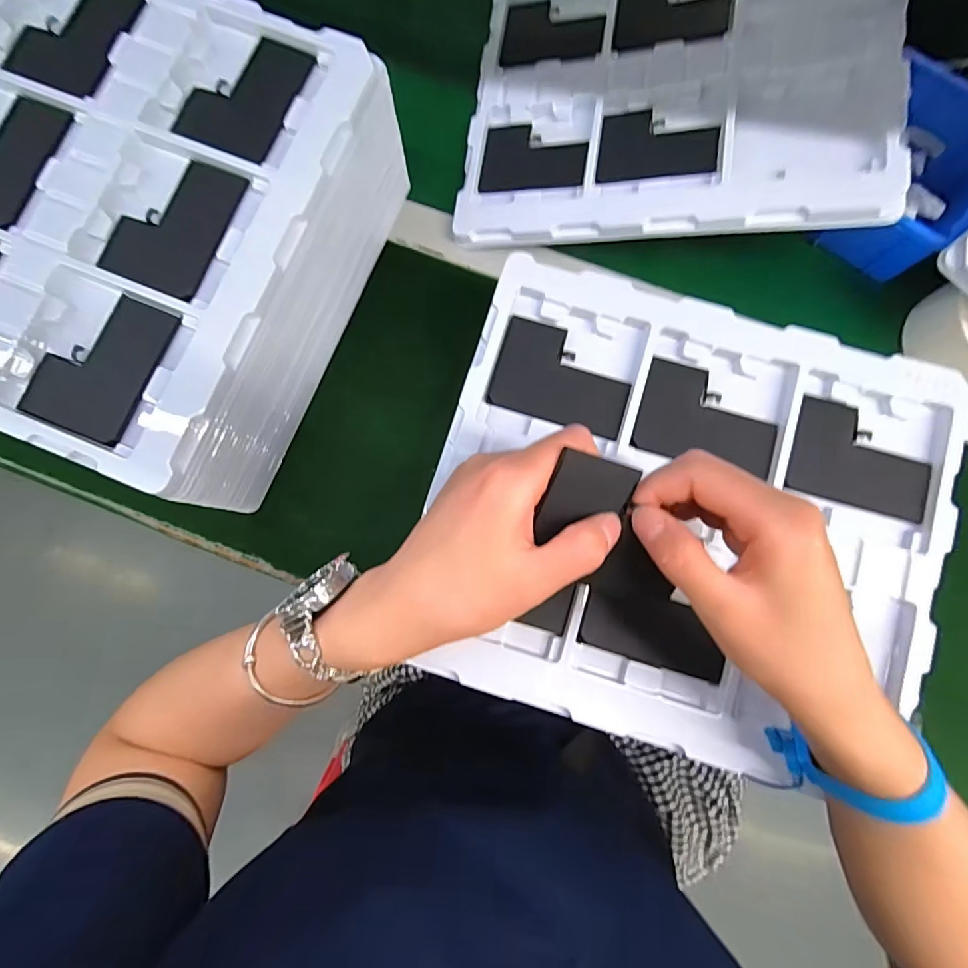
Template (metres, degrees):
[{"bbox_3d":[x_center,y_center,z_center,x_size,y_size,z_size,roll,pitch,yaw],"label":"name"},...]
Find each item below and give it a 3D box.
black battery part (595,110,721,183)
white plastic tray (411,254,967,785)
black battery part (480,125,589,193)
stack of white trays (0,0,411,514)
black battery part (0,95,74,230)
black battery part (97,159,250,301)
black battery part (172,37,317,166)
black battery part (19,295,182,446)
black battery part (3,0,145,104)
[{"bbox_3d":[0.138,-0.270,0.393,0.089,0.008,0.063,6,80,16],"label":"black battery part"},{"bbox_3d":[0.128,0.019,0.315,0.314,0.024,0.277,17,82,0],"label":"white plastic tray"},{"bbox_3d":[0.042,-0.278,0.418,0.091,0.004,0.063,7,83,20],"label":"black battery part"},{"bbox_3d":[-0.253,-0.181,0.365,0.284,0.121,0.313,22,83,3],"label":"stack of white trays"},{"bbox_3d":[-0.319,-0.216,0.324,0.072,0.009,0.090,23,82,1],"label":"black battery part"},{"bbox_3d":[-0.198,-0.168,0.317,0.067,0.004,0.089,22,82,1],"label":"black battery part"},{"bbox_3d":[-0.158,-0.260,0.332,0.064,0.016,0.089,23,82,1],"label":"black battery part"},{"bbox_3d":[-0.234,-0.074,0.302,0.065,0.006,0.089,25,83,1],"label":"black battery part"},{"bbox_3d":[-0.279,-0.307,0.336,0.073,0.009,0.087,22,82,1],"label":"black battery part"}]

